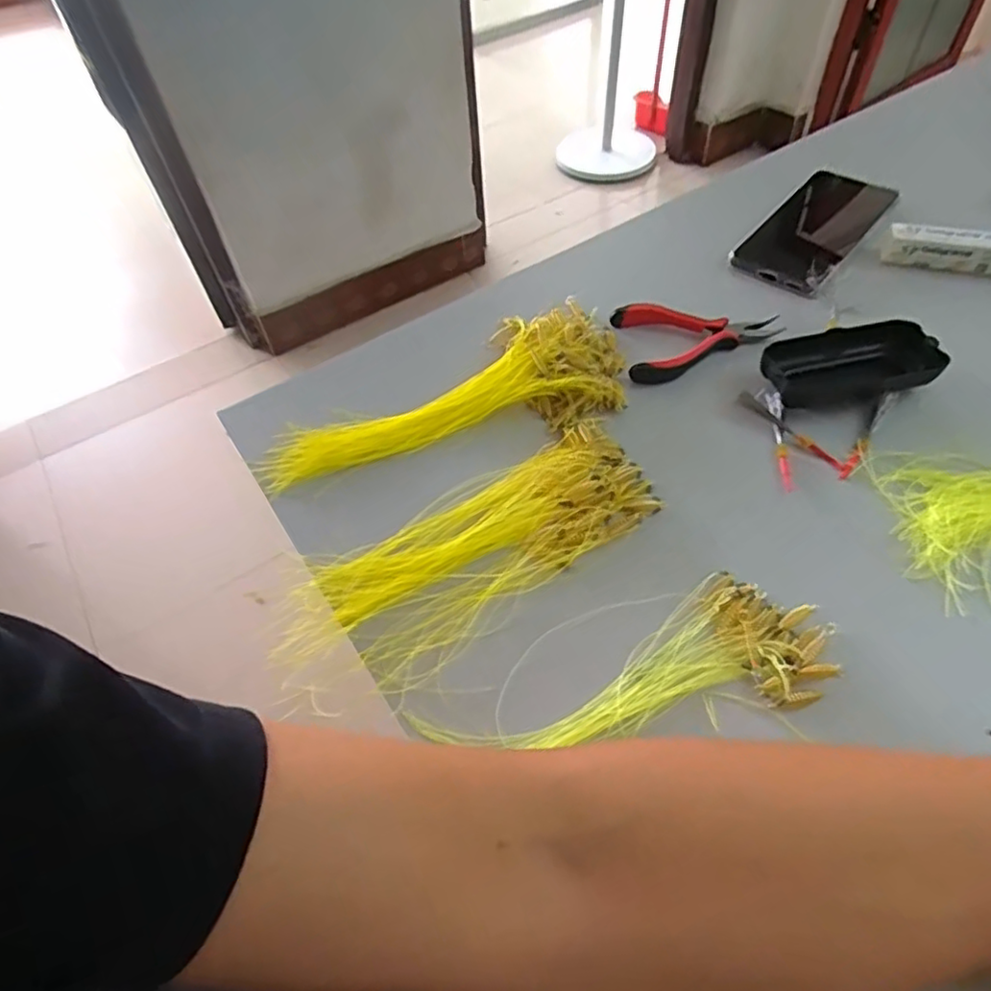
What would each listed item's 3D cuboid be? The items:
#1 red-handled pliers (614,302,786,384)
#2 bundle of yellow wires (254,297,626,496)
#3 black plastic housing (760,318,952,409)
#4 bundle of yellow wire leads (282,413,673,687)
[{"bbox_3d":[0.148,-0.118,0.458,0.115,0.016,0.063,-9,53,-3],"label":"red-handled pliers"},{"bbox_3d":[-0.034,-0.071,0.432,0.259,0.027,0.100,-19,54,-10],"label":"bundle of yellow wires"},{"bbox_3d":[0.235,-0.087,0.424,0.111,0.021,0.058,-12,53,-5],"label":"black plastic housing"},{"bbox_3d":[-0.009,0.032,0.357,0.221,0.011,0.087,-29,56,-16],"label":"bundle of yellow wire leads"}]

